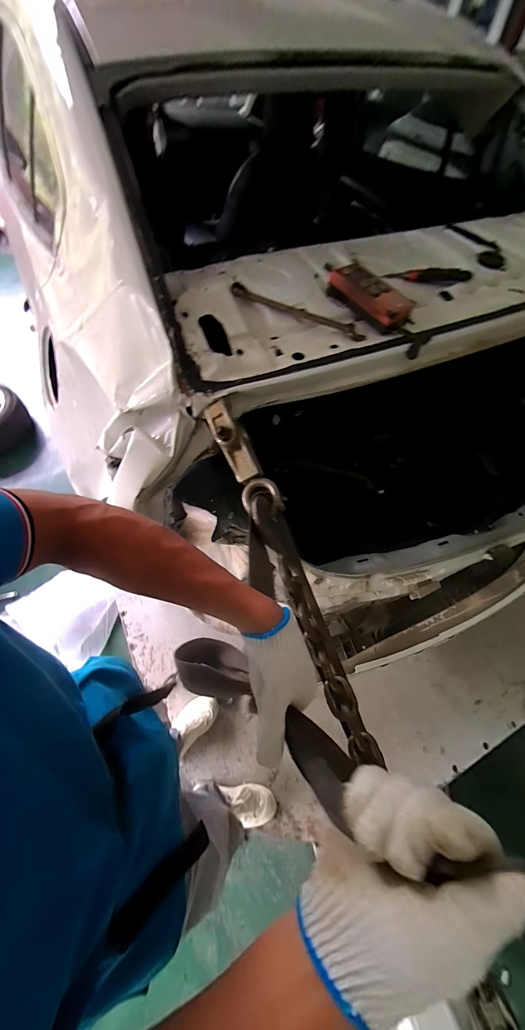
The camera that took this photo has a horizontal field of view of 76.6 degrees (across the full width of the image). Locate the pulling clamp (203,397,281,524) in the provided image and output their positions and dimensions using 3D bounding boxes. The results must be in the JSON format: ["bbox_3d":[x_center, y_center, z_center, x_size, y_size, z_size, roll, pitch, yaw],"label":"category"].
[{"bbox_3d":[-0.038,-0.091,0.526,0.061,0.053,0.196,-27,88,-18],"label":"pulling clamp"}]

